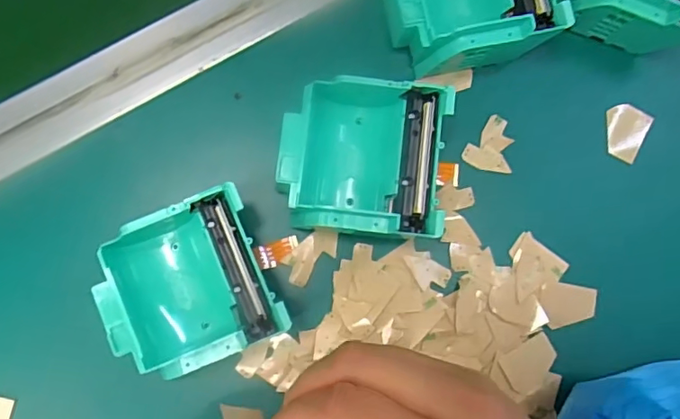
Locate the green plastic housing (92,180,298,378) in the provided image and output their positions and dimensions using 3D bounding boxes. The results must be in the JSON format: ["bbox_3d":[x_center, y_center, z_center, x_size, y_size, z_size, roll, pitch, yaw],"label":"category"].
[{"bbox_3d":[-0.072,0.038,0.265,0.076,0.037,0.071,-22,83,-4],"label":"green plastic housing"}]

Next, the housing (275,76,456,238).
[{"bbox_3d":[0.011,-0.027,0.274,0.077,0.038,0.078,5,82,-1],"label":"housing"}]

